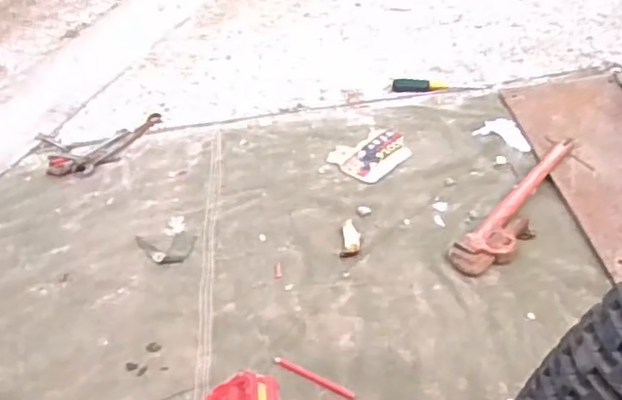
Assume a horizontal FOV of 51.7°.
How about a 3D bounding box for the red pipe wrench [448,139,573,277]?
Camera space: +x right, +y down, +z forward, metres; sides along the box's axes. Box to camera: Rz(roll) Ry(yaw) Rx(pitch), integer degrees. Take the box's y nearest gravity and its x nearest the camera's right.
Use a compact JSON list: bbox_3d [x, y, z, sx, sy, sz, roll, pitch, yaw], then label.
[{"bbox_3d":[0.395,0.008,1.174,0.096,0.031,0.382,30,54,35],"label":"red pipe wrench"}]

